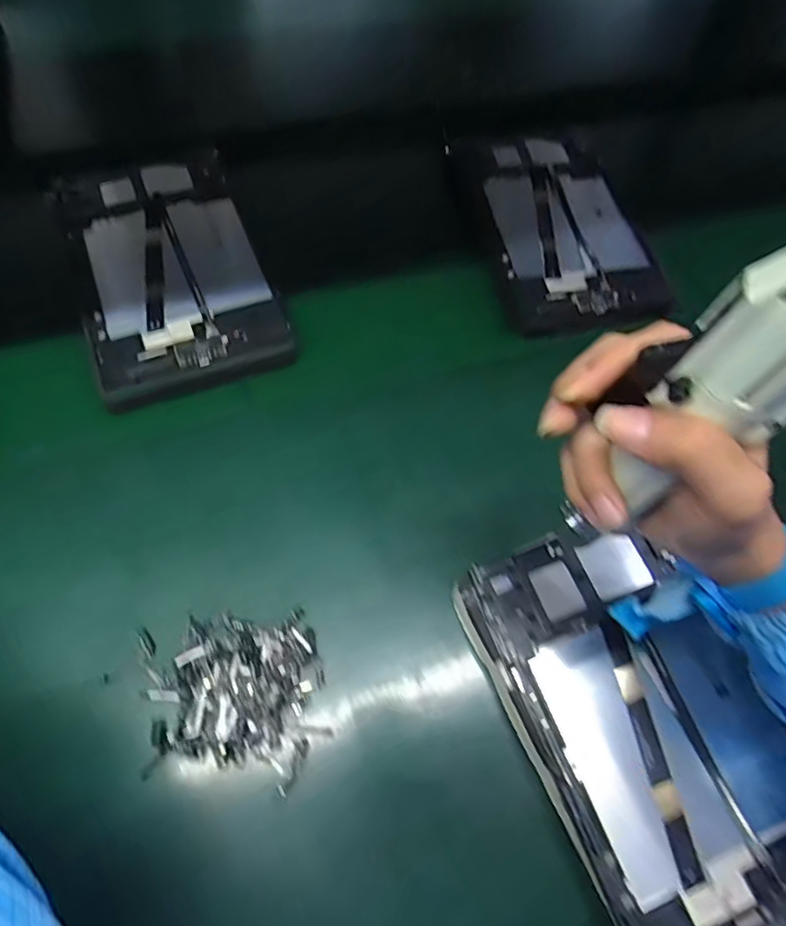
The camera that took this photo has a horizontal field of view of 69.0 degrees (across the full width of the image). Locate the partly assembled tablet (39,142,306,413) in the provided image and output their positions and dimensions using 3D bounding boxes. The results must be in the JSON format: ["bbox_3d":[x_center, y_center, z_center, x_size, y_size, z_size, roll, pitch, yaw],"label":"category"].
[{"bbox_3d":[-0.193,-0.173,0.492,0.150,0.016,0.261,-20,66,-13],"label":"partly assembled tablet"}]

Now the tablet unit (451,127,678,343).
[{"bbox_3d":[0.153,-0.232,0.542,0.154,0.018,0.254,-12,64,-9],"label":"tablet unit"}]

